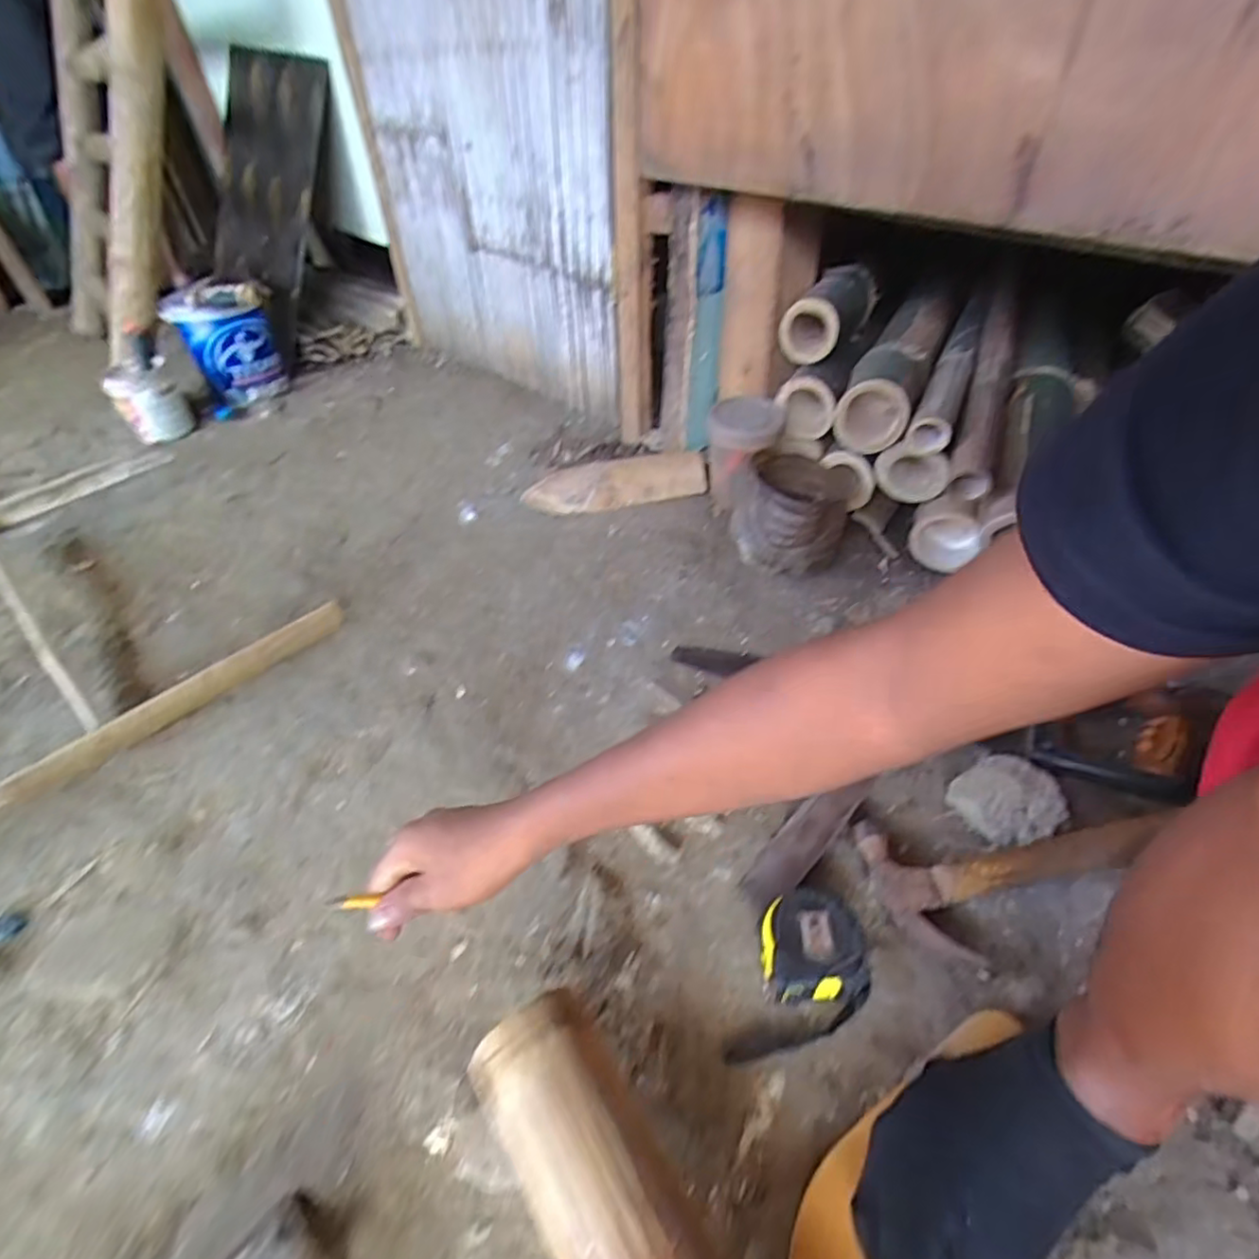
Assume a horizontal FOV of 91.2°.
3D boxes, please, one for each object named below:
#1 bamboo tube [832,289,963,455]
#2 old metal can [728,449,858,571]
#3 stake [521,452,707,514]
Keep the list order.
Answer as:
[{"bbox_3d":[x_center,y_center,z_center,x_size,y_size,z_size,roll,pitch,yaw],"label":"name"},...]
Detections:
[{"bbox_3d":[0.373,-0.364,0.857,0.086,0.092,0.334,20,48,21],"label":"bamboo tube"},{"bbox_3d":[0.223,-0.163,0.852,0.143,0.121,0.169,12,47,15],"label":"old metal can"},{"bbox_3d":[-0.023,-0.227,0.970,0.282,0.057,0.075,-12,46,-9],"label":"stake"}]

